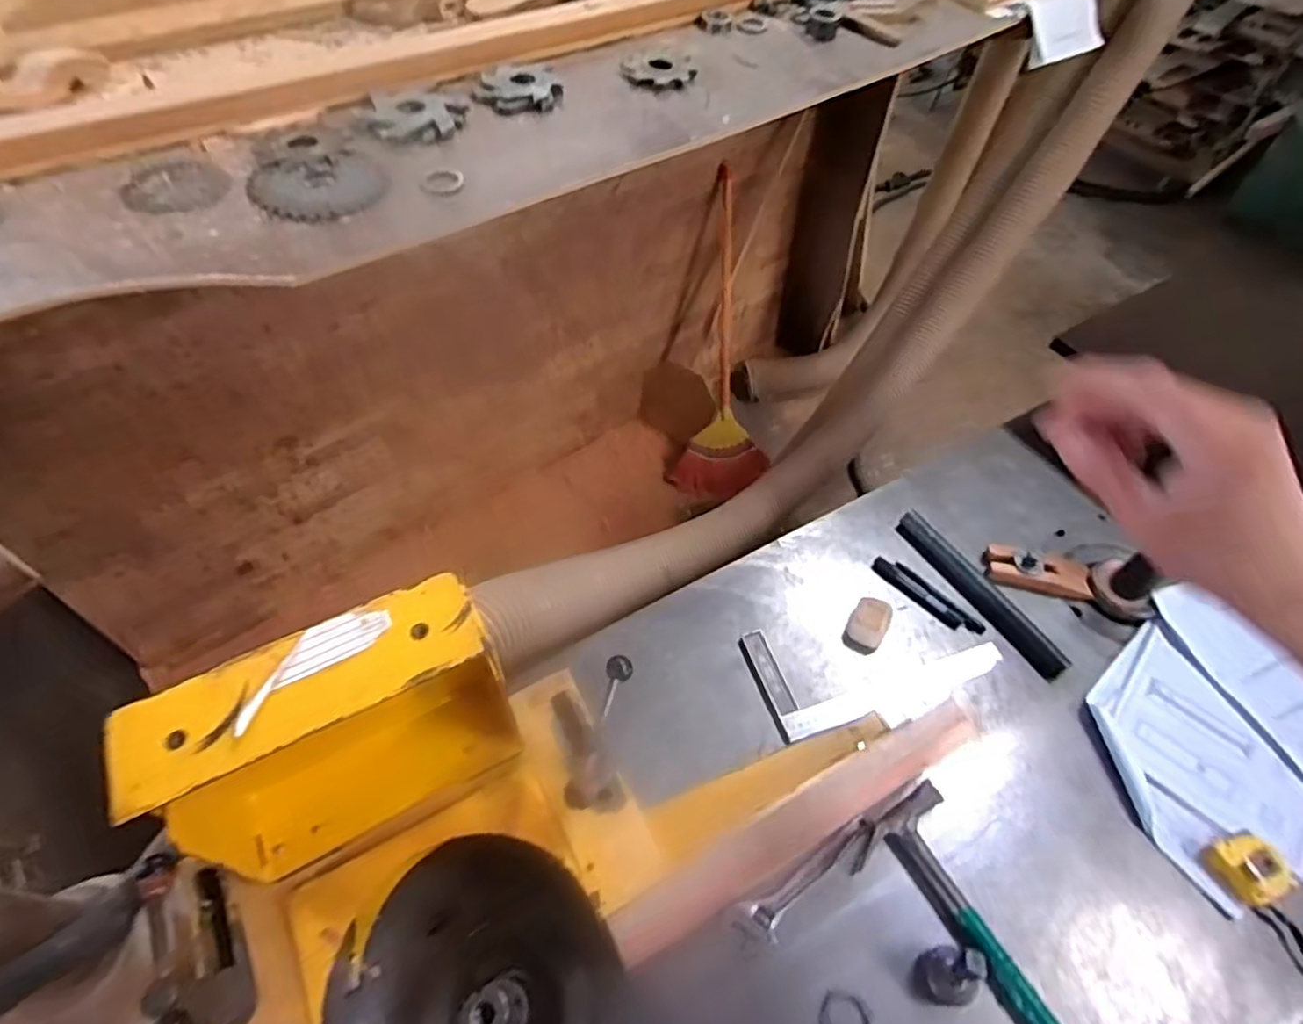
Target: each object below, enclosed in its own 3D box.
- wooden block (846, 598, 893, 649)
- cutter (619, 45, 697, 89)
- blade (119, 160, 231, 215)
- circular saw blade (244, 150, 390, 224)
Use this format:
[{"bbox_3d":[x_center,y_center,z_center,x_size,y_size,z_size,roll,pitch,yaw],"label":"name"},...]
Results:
[{"bbox_3d":[0.278,0.140,0.860,0.044,0.030,0.065,28,60,17],"label":"wooden block"},{"bbox_3d":[0.010,-0.634,0.958,0.105,0.009,0.101,3,56,1],"label":"cutter"},{"bbox_3d":[-0.512,-0.351,0.725,0.101,0.004,0.102,0,56,-1],"label":"blade"},{"bbox_3d":[-0.365,-0.358,0.741,0.139,0.005,0.112,-15,61,-15],"label":"circular saw blade"}]

